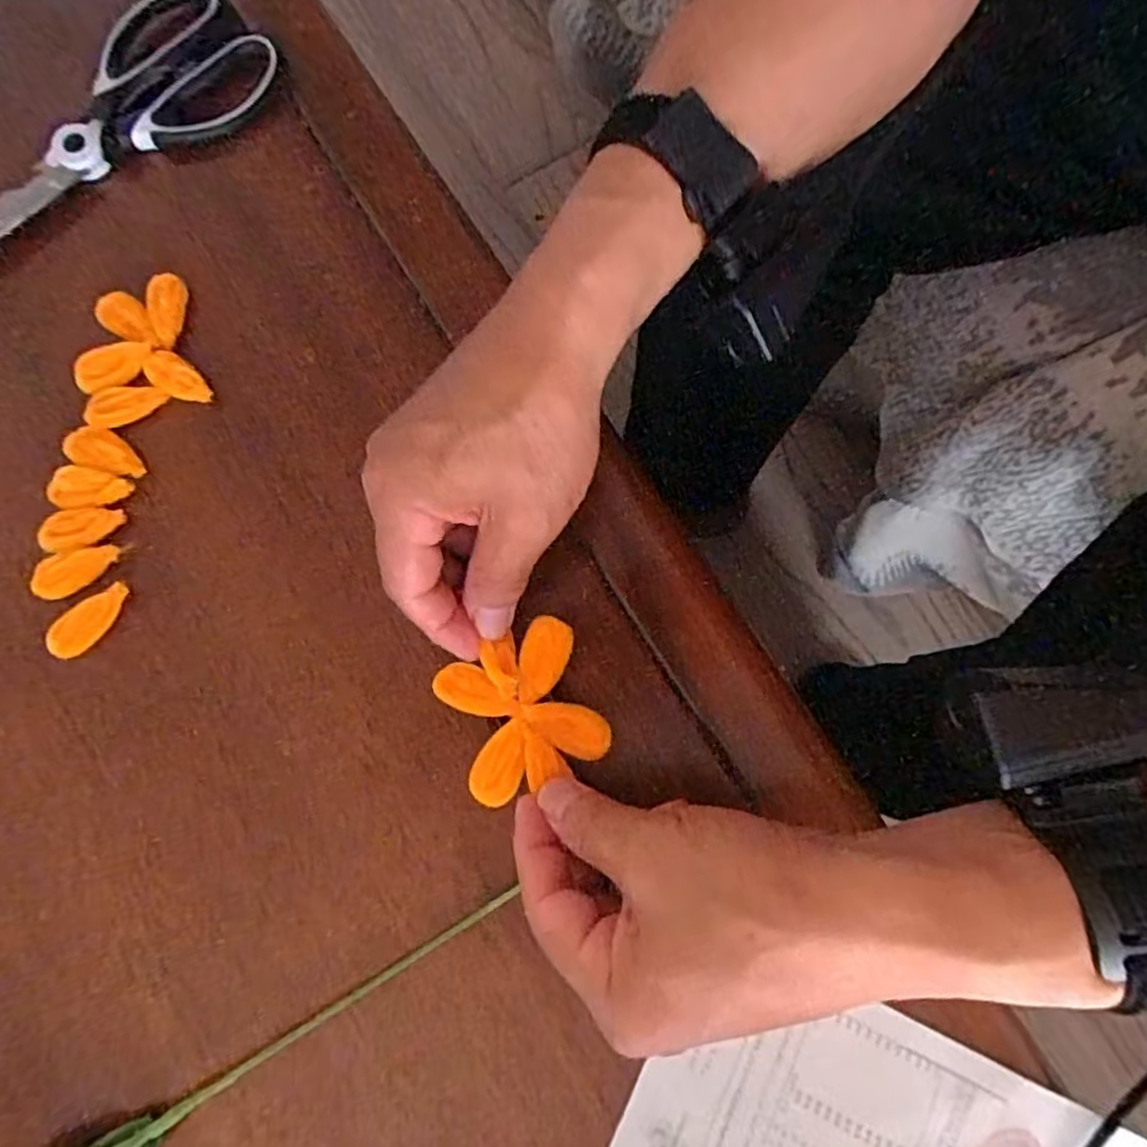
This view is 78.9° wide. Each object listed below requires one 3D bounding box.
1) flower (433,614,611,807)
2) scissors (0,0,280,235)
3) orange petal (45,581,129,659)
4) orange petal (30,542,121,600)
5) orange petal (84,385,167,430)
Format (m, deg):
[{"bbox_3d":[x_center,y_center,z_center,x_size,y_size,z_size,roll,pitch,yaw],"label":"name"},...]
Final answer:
[{"bbox_3d":[-0.022,0.058,0.298,0.061,0.008,0.062,-24,79,-3],"label":"flower"},{"bbox_3d":[-0.250,-0.233,0.362,0.195,0.022,0.075,-35,80,-5],"label":"scissors"},{"bbox_3d":[-0.223,0.021,0.322,0.042,0.006,0.019,-40,81,-6],"label":"orange petal"},{"bbox_3d":[-0.231,-0.003,0.324,0.039,0.008,0.018,-29,80,-4],"label":"orange petal"},{"bbox_3d":[-0.219,-0.084,0.339,0.038,0.004,0.020,-19,79,-2],"label":"orange petal"}]

